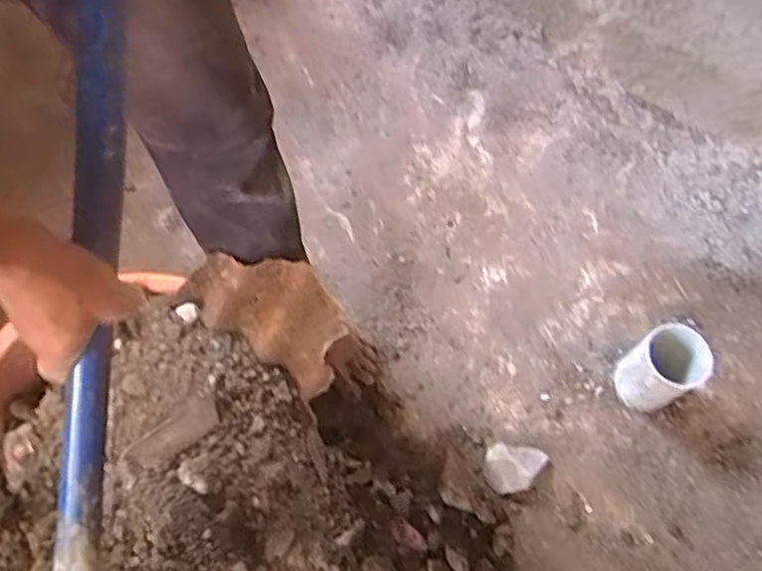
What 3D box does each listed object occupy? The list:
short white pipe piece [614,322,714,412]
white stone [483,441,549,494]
[{"bbox_3d":[0.395,0.115,0.932,0.087,0.125,0.088,1,64,-2],"label":"short white pipe piece"},{"bbox_3d":[0.193,0.258,0.939,0.082,0.033,0.066,6,64,1],"label":"white stone"}]

